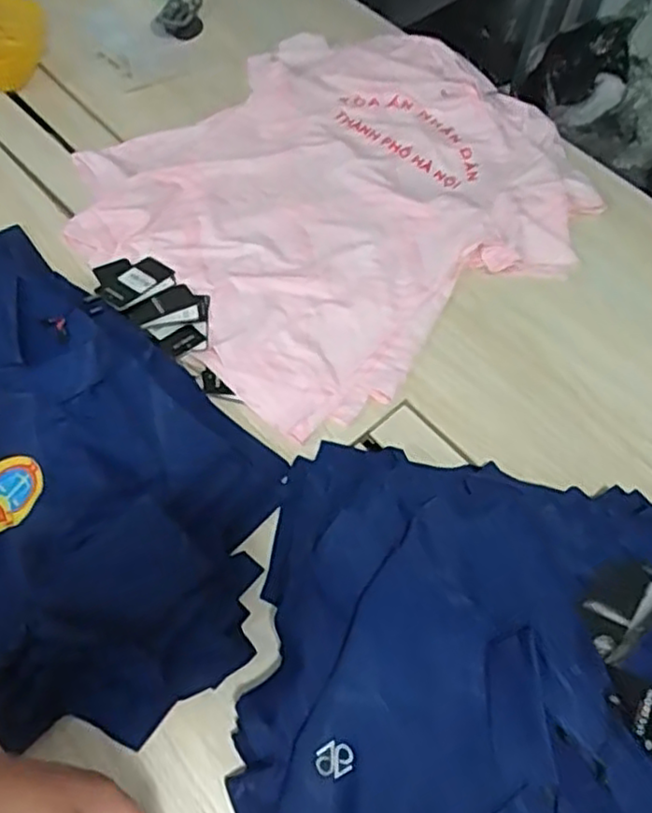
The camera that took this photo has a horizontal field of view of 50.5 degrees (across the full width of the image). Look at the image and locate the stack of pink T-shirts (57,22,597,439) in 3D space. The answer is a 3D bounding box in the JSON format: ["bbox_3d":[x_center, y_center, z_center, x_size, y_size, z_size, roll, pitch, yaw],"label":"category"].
[{"bbox_3d":[0.009,-0.318,0.989,0.648,0.039,0.590,-38,69,-22],"label":"stack of pink T-shirts"}]

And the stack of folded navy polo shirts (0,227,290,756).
[{"bbox_3d":[-0.351,0.028,0.745,0.687,0.079,0.381,40,65,18],"label":"stack of folded navy polo shirts"}]

